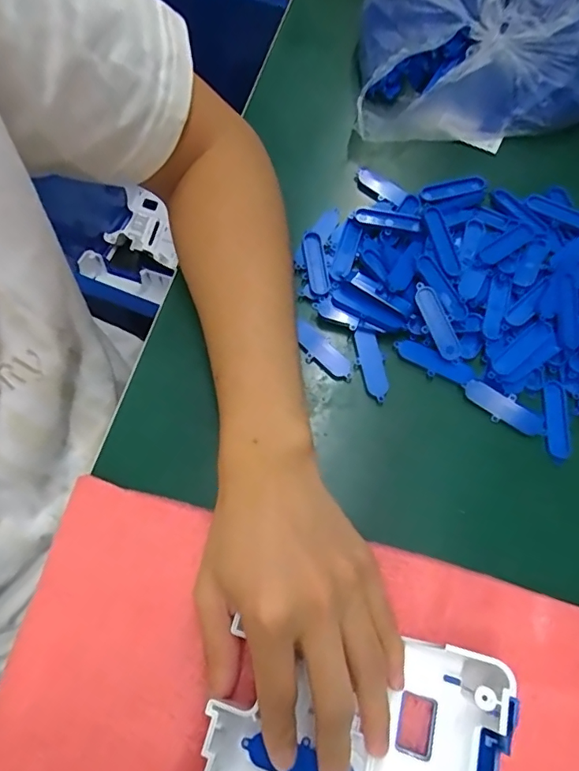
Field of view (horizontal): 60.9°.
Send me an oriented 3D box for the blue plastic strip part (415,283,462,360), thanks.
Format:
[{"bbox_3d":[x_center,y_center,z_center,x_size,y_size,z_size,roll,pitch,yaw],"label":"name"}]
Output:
[{"bbox_3d":[0.100,-0.043,0.336,0.018,0.004,0.055,-25,89,-7],"label":"blue plastic strip part"}]

